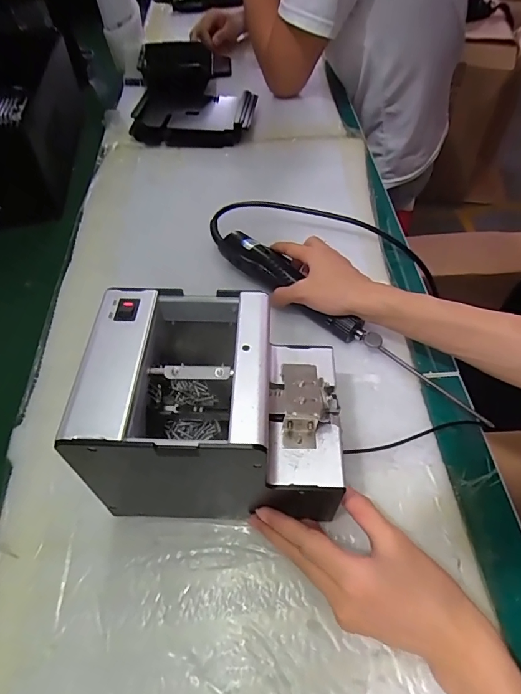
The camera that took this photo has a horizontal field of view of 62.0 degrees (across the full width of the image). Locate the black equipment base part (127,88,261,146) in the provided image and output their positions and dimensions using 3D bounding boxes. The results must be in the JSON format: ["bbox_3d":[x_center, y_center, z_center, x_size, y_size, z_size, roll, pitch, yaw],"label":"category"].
[{"bbox_3d":[-0.112,-0.396,0.747,0.199,0.034,0.148,3,52,6],"label":"black equipment base part"}]

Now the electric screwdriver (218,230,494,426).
[{"bbox_3d":[0.086,-0.034,0.471,0.346,0.032,0.036,39,62,21],"label":"electric screwdriver"}]

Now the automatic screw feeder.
[{"bbox_3d":[-0.032,0.046,0.335,0.180,0.131,0.124,1,53,1],"label":"automatic screw feeder"}]

